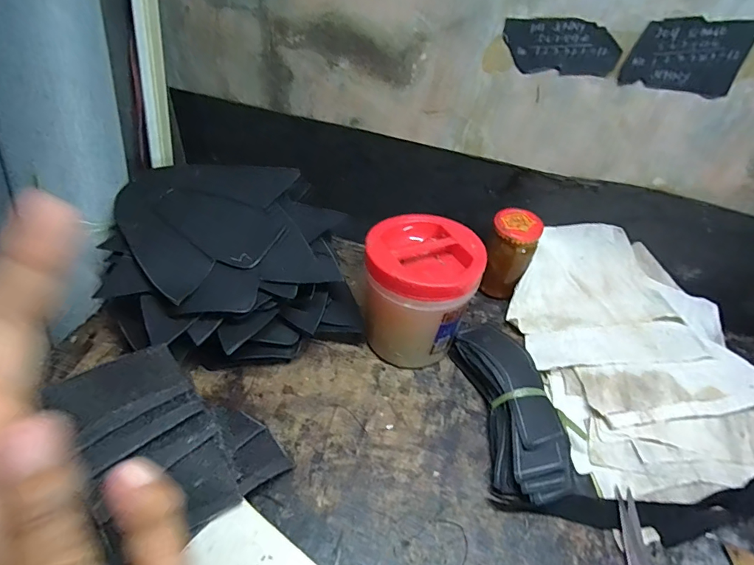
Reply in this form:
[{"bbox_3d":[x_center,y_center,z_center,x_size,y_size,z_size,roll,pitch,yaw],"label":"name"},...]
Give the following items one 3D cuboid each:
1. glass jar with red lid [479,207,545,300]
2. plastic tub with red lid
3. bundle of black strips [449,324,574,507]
[{"bbox_3d":[0.171,-0.033,0.561,0.056,0.113,0.052,3,45,-3],"label":"glass jar with red lid"},{"bbox_3d":[0.044,0.013,0.481,0.112,0.141,0.113,0,45,-5],"label":"plastic tub with red lid"},{"bbox_3d":[0.141,0.126,0.449,0.079,0.036,0.185,-4,46,-9],"label":"bundle of black strips"}]

